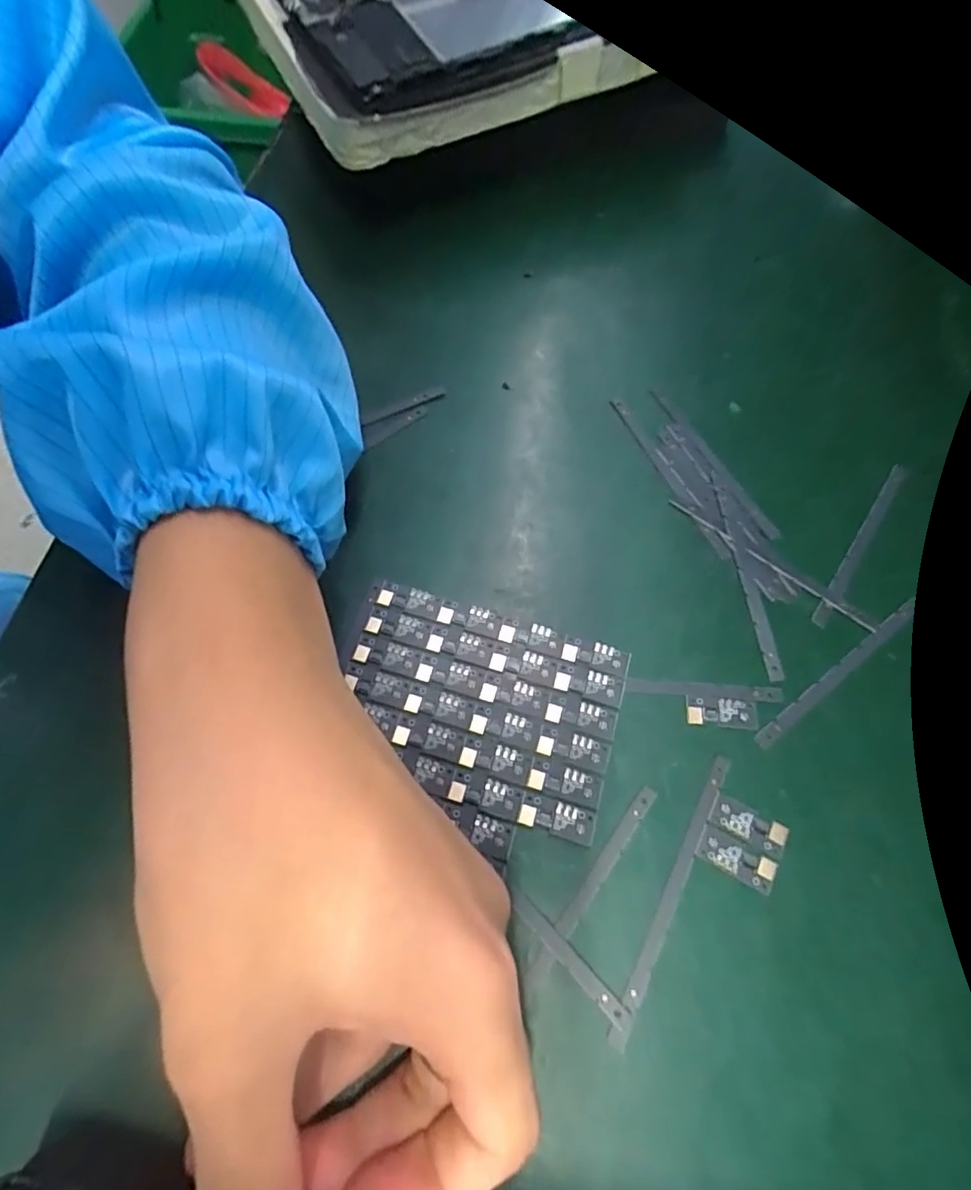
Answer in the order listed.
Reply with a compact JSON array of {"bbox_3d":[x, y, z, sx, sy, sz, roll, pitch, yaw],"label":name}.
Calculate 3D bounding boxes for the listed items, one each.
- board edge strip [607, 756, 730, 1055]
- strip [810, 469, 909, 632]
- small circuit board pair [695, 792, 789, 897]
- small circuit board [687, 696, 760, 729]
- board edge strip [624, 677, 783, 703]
[{"bbox_3d":[0.062,0.097,0.186,0.006,0.004,0.095,27,68,11],"label":"board edge strip"},{"bbox_3d":[0.161,-0.023,0.242,0.007,0.006,0.091,34,68,13],"label":"strip"},{"bbox_3d":[0.088,0.084,0.191,0.025,0.004,0.023,27,68,11],"label":"small circuit board pair"},{"bbox_3d":[0.089,0.043,0.209,0.026,0.004,0.011,5,66,1],"label":"small circuit board"},{"bbox_3d":[0.083,0.036,0.212,0.059,0.004,0.006,4,66,1],"label":"board edge strip"}]

